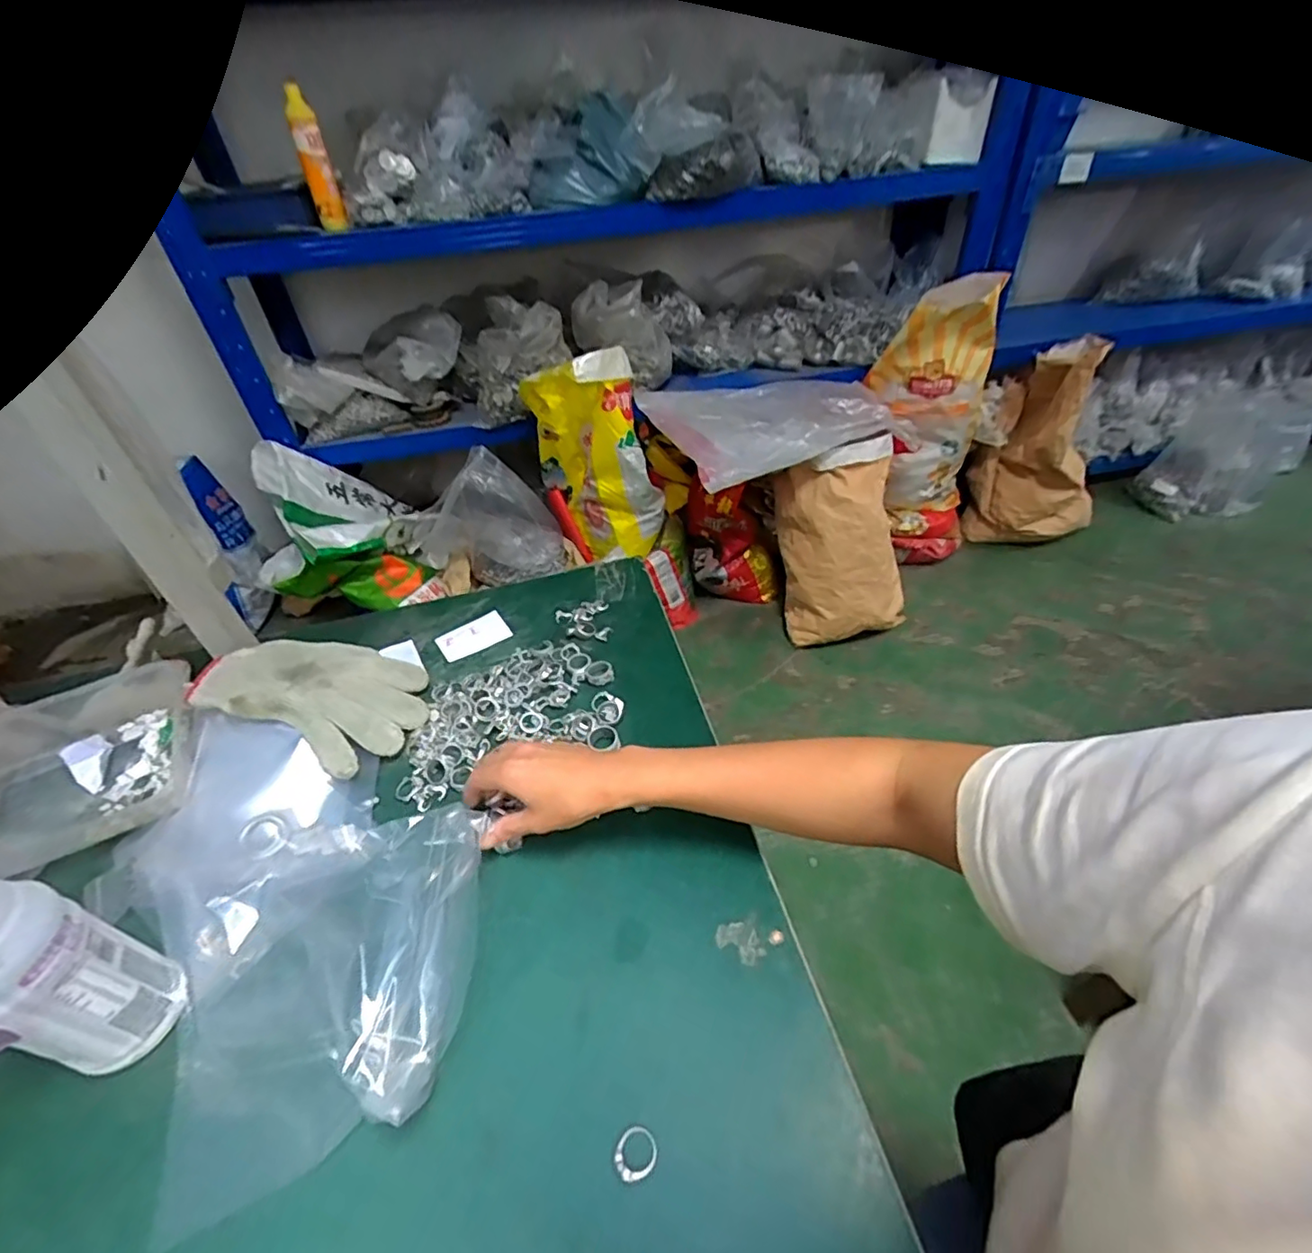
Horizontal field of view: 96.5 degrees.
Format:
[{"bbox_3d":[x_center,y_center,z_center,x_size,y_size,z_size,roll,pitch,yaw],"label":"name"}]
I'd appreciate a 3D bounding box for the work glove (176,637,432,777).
[{"bbox_3d":[-0.320,0.058,0.564,0.181,0.069,0.135,10,43,16],"label":"work glove"}]

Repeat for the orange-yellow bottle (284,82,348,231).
[{"bbox_3d":[-0.724,-0.988,1.244,0.057,0.236,0.073,-20,43,-19],"label":"orange-yellow bottle"}]

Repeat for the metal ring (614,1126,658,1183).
[{"bbox_3d":[-0.011,0.293,0.326,0.023,0.004,0.022,-2,41,1],"label":"metal ring"}]

